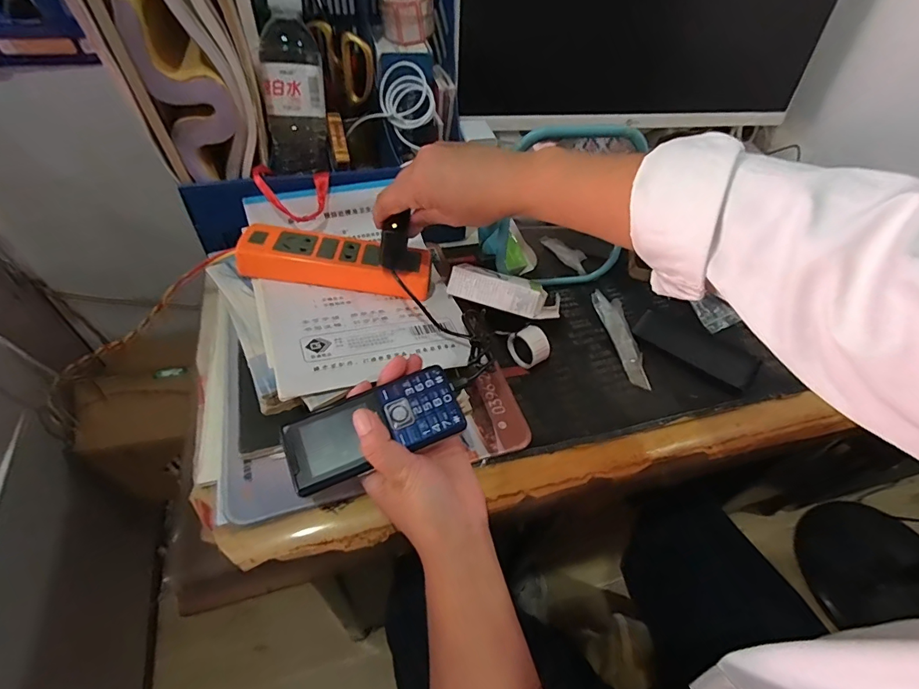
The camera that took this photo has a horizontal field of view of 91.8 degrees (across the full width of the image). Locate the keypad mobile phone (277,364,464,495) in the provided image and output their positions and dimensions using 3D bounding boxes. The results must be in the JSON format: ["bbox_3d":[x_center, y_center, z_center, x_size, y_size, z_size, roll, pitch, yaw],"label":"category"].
[{"bbox_3d":[-0.062,0.060,0.326,0.125,0.008,0.054,-21,71,-11],"label":"keypad mobile phone"}]

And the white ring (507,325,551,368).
[{"bbox_3d":[0.070,0.003,0.442,0.025,0.037,0.040,-27,57,-25],"label":"white ring"}]

